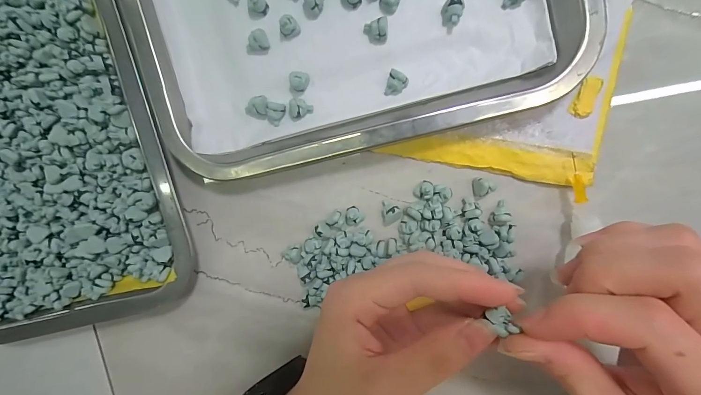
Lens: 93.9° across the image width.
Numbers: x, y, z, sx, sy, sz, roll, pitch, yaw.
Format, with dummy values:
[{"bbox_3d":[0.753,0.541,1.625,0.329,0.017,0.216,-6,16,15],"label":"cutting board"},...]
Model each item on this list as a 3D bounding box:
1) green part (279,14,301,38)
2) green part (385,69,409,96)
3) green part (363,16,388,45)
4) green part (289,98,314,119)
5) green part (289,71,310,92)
[{"bbox_3d":[-0.038,-0.107,0.205,0.012,0.013,0.009,-36,93,7],"label":"green part"},{"bbox_3d":[0.029,-0.071,0.204,0.012,0.009,0.016,17,97,2],"label":"green part"},{"bbox_3d":[0.016,-0.101,0.200,0.015,0.011,0.012,-14,96,5],"label":"green part"},{"bbox_3d":[-0.031,-0.056,0.210,0.014,0.009,0.011,2,97,3],"label":"green part"},{"bbox_3d":[-0.032,-0.075,0.209,0.011,0.012,0.013,-6,96,4],"label":"green part"}]

